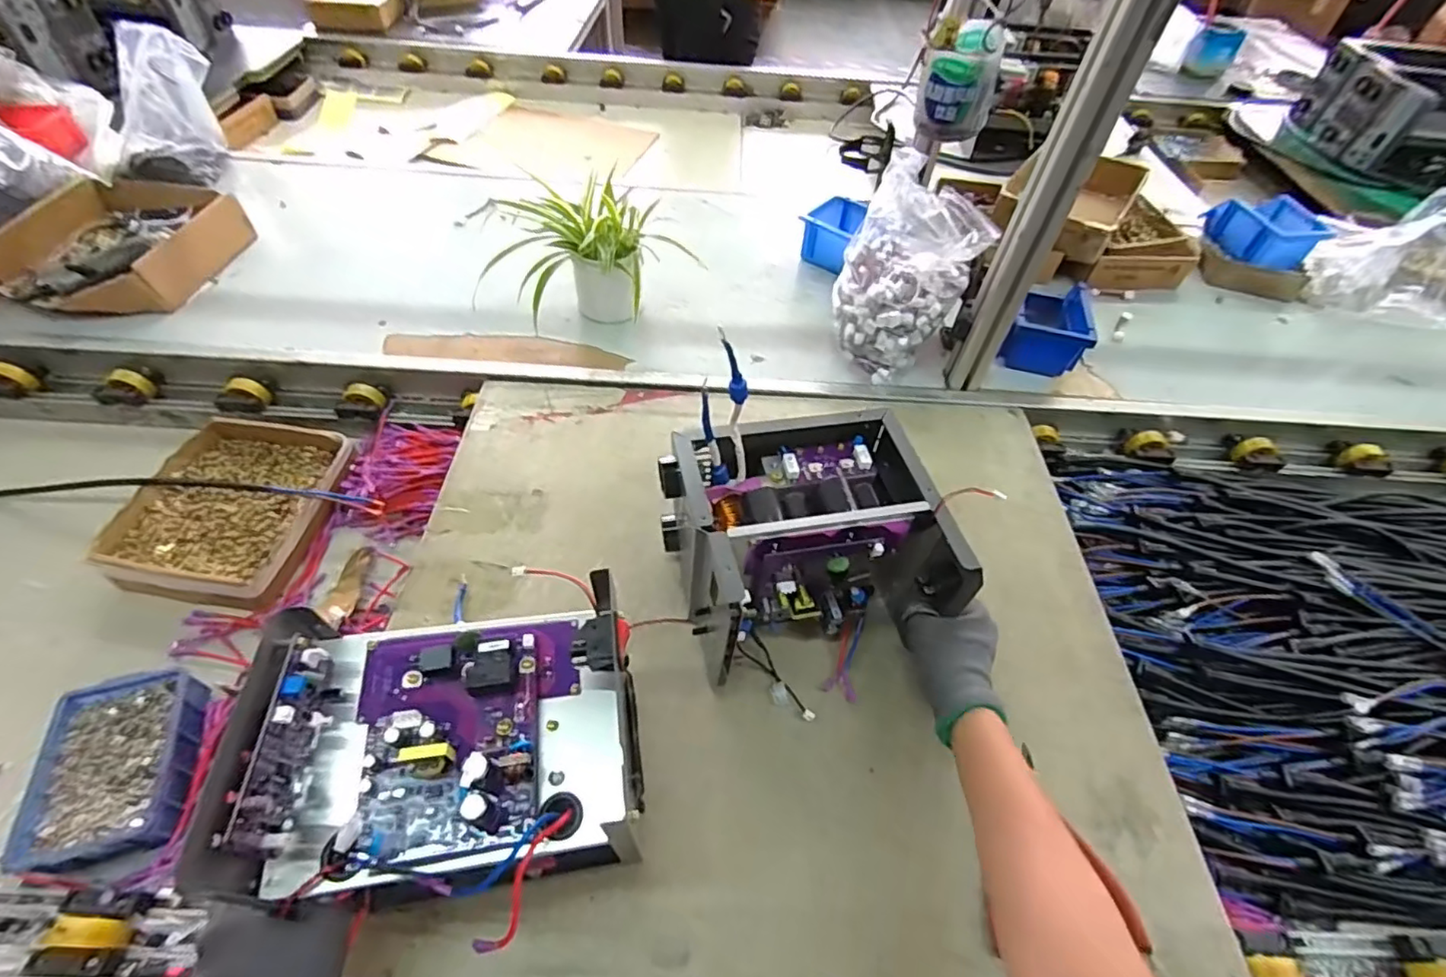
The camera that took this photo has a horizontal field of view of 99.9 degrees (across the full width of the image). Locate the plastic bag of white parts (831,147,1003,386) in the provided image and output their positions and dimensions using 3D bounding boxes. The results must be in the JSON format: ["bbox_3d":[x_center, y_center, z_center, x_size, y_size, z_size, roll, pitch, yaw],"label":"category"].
[{"bbox_3d":[0.219,-0.268,0.781,0.135,0.202,0.160,-33,61,-26],"label":"plastic bag of white parts"}]

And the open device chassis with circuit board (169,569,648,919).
[{"bbox_3d":[-0.163,0.148,0.371,0.211,0.074,0.152,-3,53,-7],"label":"open device chassis with circuit board"}]

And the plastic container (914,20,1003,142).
[{"bbox_3d":[0.196,-0.346,0.520,0.058,0.074,0.055,-3,53,-7],"label":"plastic container"}]

